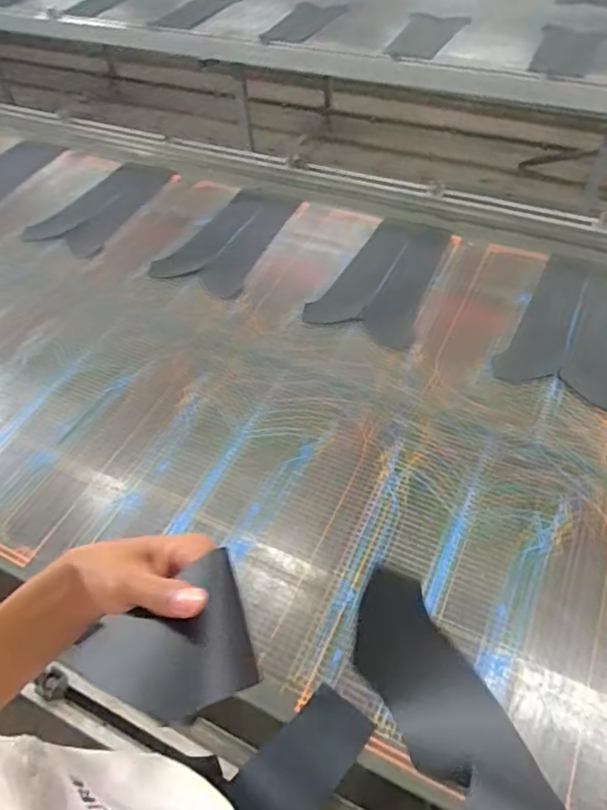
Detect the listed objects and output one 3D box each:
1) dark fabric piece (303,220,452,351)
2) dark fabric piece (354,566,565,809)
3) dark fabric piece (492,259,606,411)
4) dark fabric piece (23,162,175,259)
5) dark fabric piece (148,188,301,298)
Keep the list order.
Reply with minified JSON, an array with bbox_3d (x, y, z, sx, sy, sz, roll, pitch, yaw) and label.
[{"bbox_3d":[0.182,-0.263,1.231,0.218,0.039,0.373,22,56,20],"label":"dark fabric piece"},{"bbox_3d":[0.100,0.229,0.453,0.085,0.305,0.116,-12,87,-7],"label":"dark fabric piece"},{"bbox_3d":[0.520,-0.158,1.113,0.207,0.011,0.376,19,55,18],"label":"dark fabric piece"},{"bbox_3d":[-0.513,-0.520,1.483,0.258,0.034,0.383,18,58,26],"label":"dark fabric piece"},{"bbox_3d":[-0.173,-0.371,1.337,0.215,0.063,0.324,21,56,19],"label":"dark fabric piece"}]

